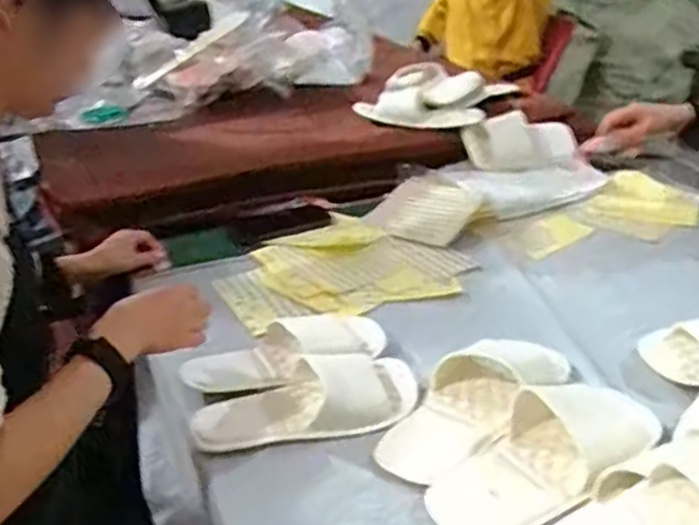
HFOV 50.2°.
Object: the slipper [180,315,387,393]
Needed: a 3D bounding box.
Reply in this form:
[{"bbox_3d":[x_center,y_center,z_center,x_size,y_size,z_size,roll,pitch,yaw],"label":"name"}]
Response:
[{"bbox_3d":[-0.074,0.110,0.851,0.228,0.042,0.090,-15,29,0],"label":"slipper"}]

